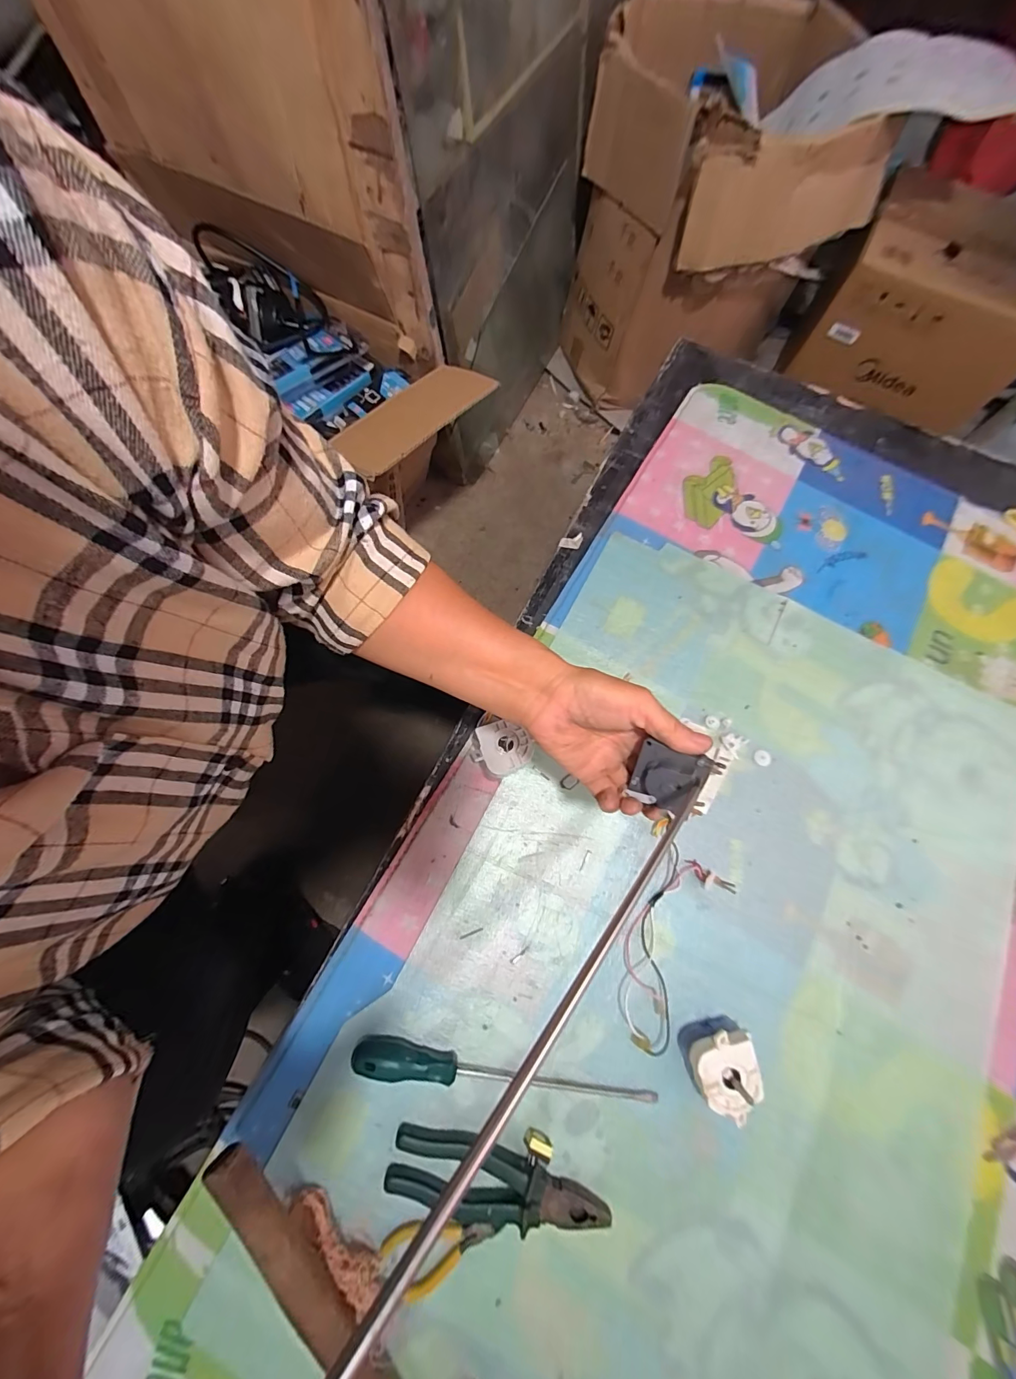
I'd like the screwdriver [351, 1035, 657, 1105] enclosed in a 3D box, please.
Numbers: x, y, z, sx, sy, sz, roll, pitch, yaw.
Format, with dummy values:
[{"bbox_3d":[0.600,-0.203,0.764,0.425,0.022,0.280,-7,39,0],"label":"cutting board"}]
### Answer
[{"bbox_3d":[-0.002,0.367,0.410,0.284,0.026,0.029,10,72,1],"label":"screwdriver"}]

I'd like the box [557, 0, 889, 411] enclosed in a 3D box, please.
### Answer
[{"bbox_3d":[0.369,-0.901,0.888,0.404,0.441,0.449,-15,77,-9],"label":"box"}]

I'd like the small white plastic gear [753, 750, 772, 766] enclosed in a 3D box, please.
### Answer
[{"bbox_3d":[0.309,0.083,0.532,0.020,0.004,0.019,1,72,-2],"label":"small white plastic gear"}]

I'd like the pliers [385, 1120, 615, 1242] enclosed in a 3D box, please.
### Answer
[{"bbox_3d":[-0.010,0.445,0.389,0.194,0.016,0.056,15,72,2],"label":"pliers"}]

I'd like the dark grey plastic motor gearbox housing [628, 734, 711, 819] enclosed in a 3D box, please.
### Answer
[{"bbox_3d":[0.114,0.064,0.315,0.048,0.049,0.011,29,34,34],"label":"dark grey plastic motor gearbox housing"}]

